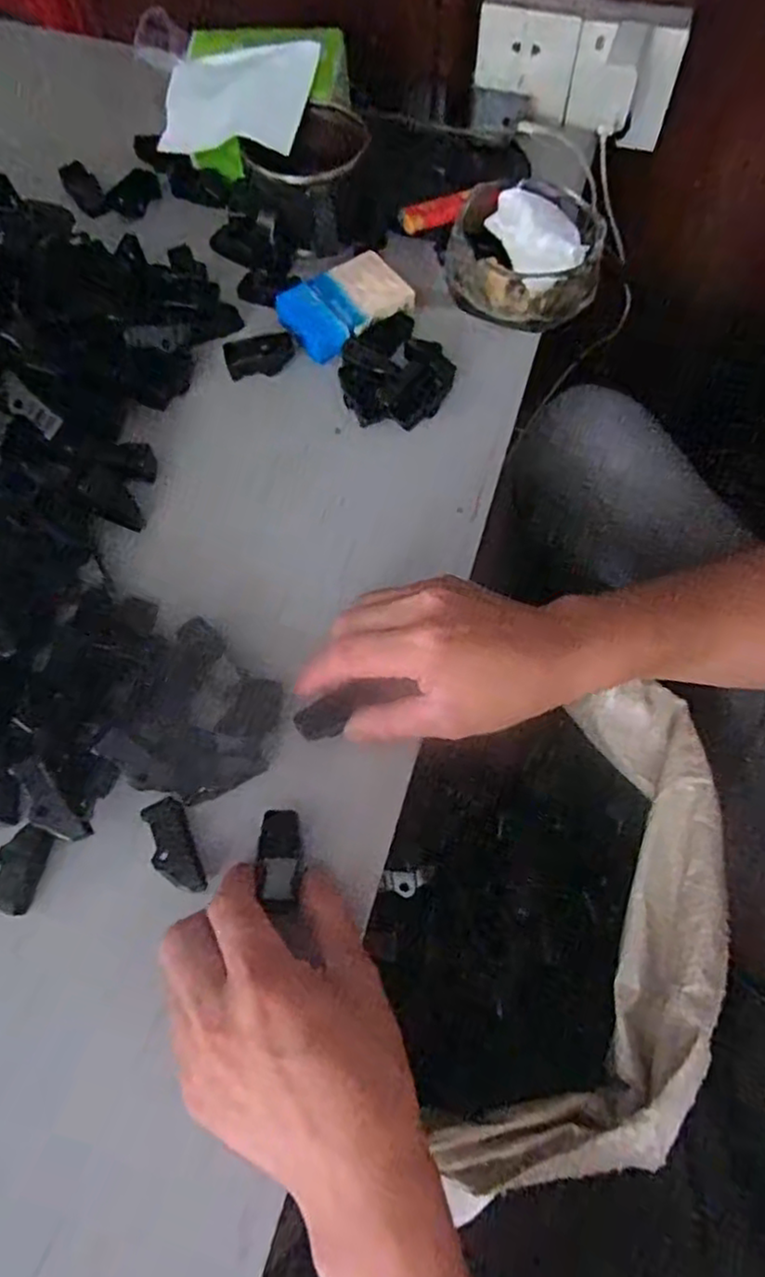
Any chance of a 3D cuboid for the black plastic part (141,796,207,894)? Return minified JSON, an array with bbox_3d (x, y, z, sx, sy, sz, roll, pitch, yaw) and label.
[{"bbox_3d":[-0.108,0.108,0.345,0.020,0.004,0.051,-15,63,-26],"label":"black plastic part"}]

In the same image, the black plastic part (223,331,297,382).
[{"bbox_3d":[-0.089,-0.207,0.488,0.050,0.012,0.028,-7,66,-3],"label":"black plastic part"}]

